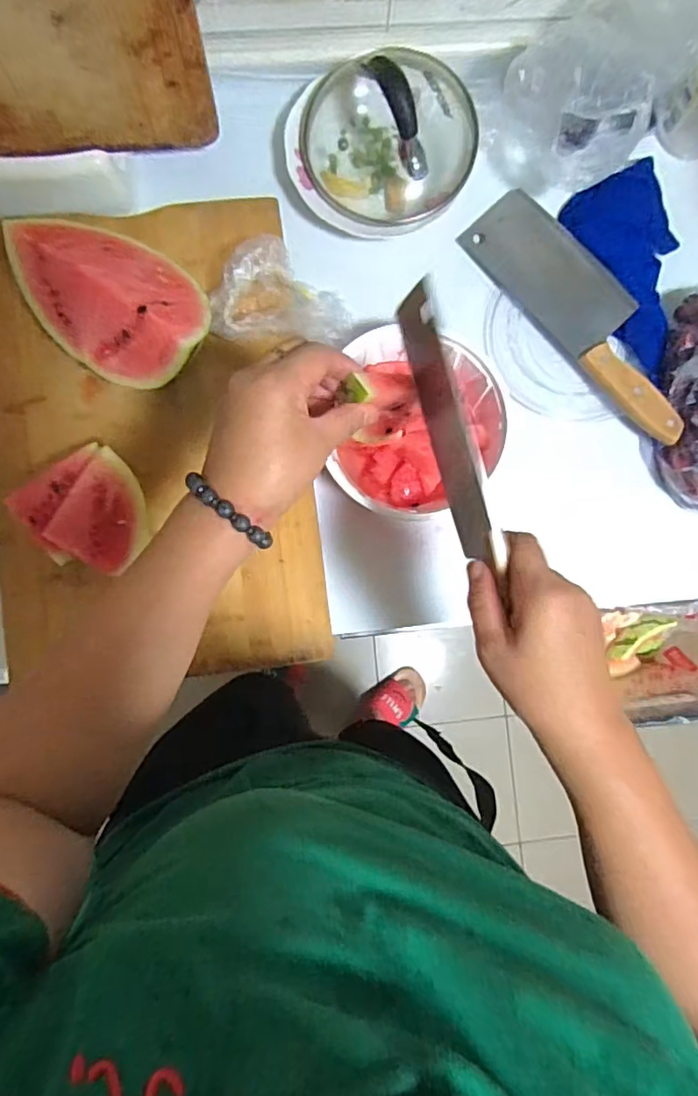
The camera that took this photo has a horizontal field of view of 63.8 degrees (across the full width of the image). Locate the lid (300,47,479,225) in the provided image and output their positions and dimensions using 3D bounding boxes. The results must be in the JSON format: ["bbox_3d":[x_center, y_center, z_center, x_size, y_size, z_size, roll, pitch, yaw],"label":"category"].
[{"bbox_3d":[0.034,-0.382,0.513,0.172,0.092,0.140,7,87,-2],"label":"lid"}]

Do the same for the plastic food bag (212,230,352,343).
[{"bbox_3d":[-0.062,-0.229,0.515,0.127,0.050,0.093,-1,87,-3],"label":"plastic food bag"}]

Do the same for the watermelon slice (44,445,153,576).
[{"bbox_3d":[-0.214,-0.032,0.495,0.064,0.018,0.091,35,83,-26],"label":"watermelon slice"}]

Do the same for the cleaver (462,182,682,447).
[{"bbox_3d":[0.235,-0.231,0.548,0.089,0.034,0.283,-38,89,-4],"label":"cleaver"}]

